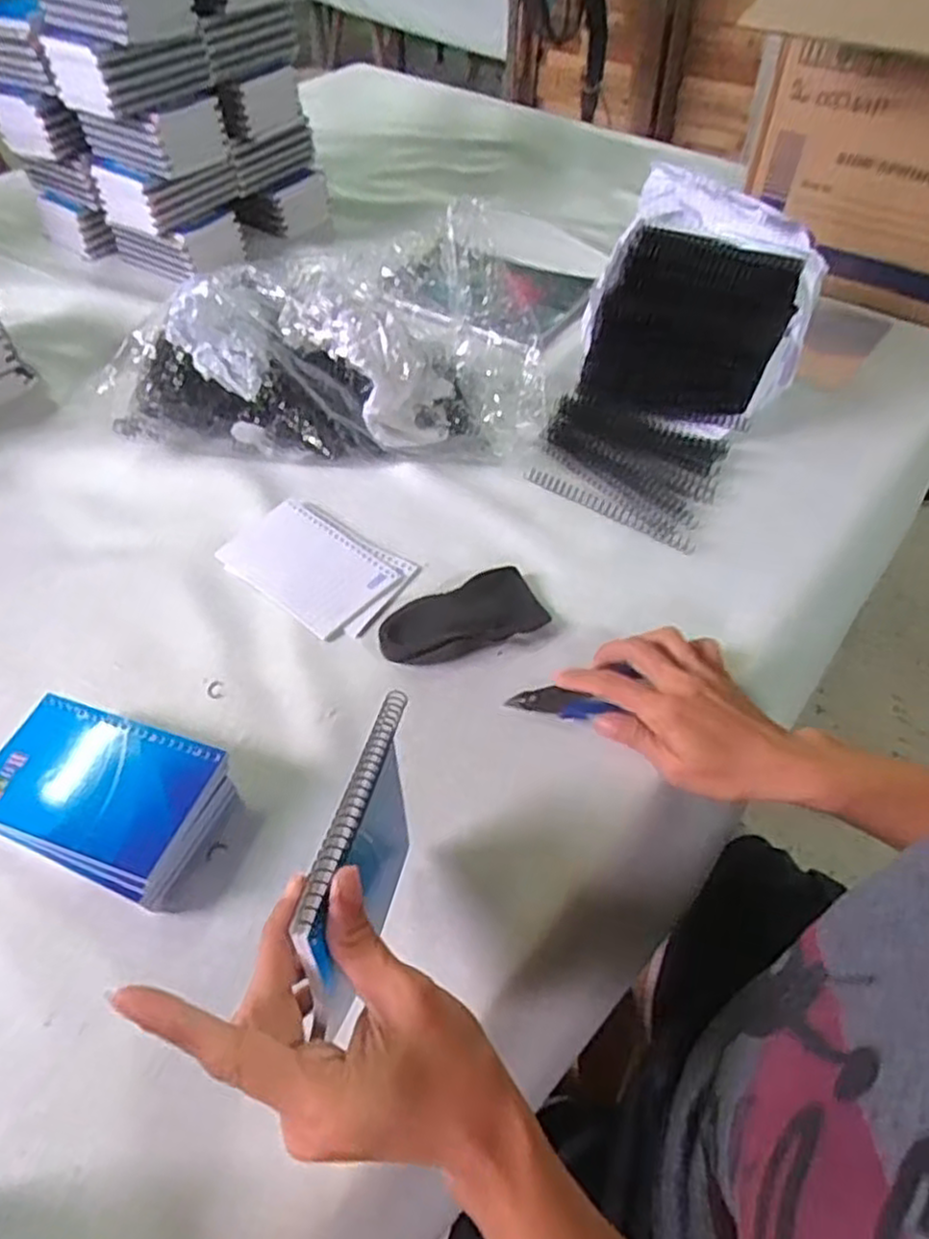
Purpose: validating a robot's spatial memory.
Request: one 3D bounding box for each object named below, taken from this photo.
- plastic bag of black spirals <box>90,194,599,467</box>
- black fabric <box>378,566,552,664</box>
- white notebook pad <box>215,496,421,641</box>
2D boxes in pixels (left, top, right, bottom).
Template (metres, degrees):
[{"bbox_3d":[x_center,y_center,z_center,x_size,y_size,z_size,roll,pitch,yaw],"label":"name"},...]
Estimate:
[{"bbox_3d":[-0.111,-0.216,0.620,0.376,0.148,0.125,-3,52,-2],"label":"plastic bag of black spirals"},{"bbox_3d":[-0.005,-0.005,0.530,0.120,0.025,0.064,-19,54,-14],"label":"black fabric"},{"bbox_3d":[-0.118,-0.042,0.564,0.144,0.004,0.090,29,58,21],"label":"white notebook pad"}]

